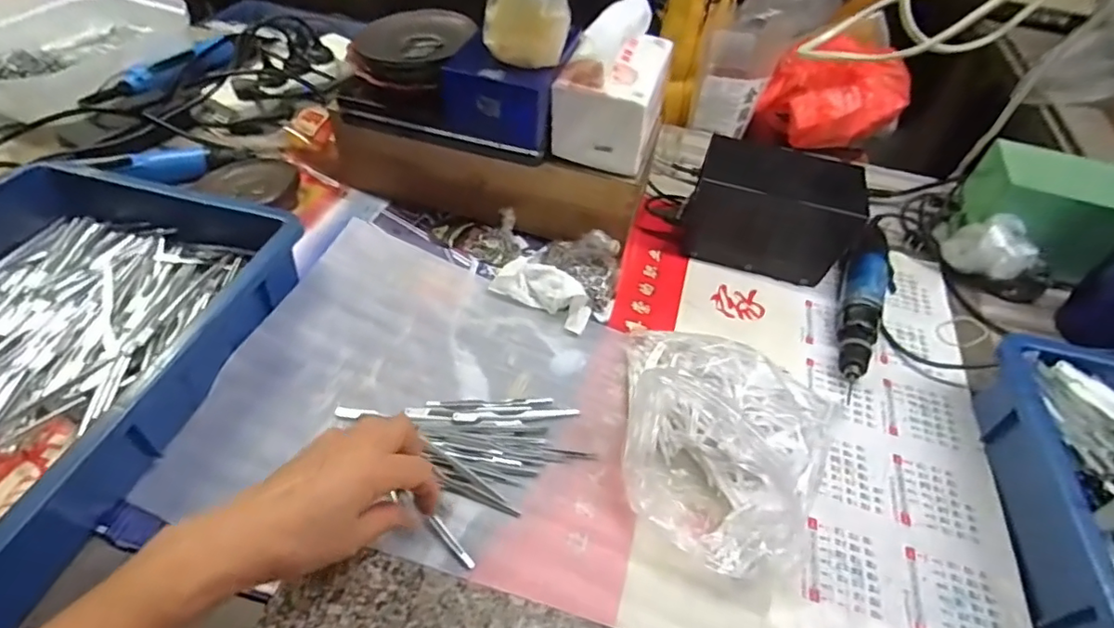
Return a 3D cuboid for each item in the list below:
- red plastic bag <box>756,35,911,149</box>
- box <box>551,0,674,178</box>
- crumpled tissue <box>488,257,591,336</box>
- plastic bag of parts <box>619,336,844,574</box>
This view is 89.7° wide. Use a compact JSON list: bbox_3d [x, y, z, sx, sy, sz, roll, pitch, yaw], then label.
[{"bbox_3d":[0.376,-0.298,0.761,0.178,0.124,0.119,18,49,11],"label":"red plastic bag"},{"bbox_3d":[0.057,-0.225,0.543,0.092,0.122,0.119,14,49,7],"label":"box"},{"bbox_3d":[-0.012,-0.025,0.549,0.099,0.038,0.049,21,47,14],"label":"crumpled tissue"},{"bbox_3d":[0.143,0.093,0.436,0.183,0.064,0.199,11,46,6],"label":"plastic bag of parts"}]

